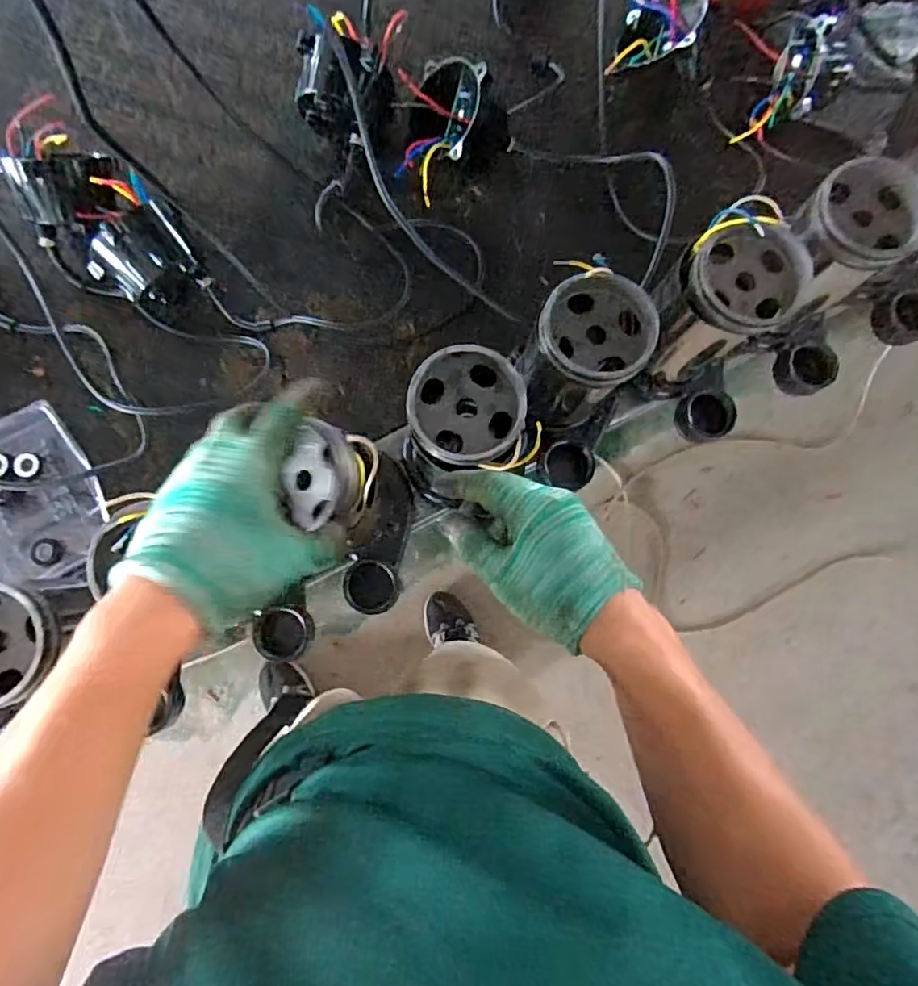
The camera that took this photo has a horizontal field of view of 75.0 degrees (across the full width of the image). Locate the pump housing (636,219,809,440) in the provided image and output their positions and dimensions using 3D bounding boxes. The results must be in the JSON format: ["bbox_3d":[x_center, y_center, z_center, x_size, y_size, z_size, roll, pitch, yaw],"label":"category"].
[{"bbox_3d":[0.235,-0.134,0.553,0.096,0.177,0.146,-14,84,-3],"label":"pump housing"}]

